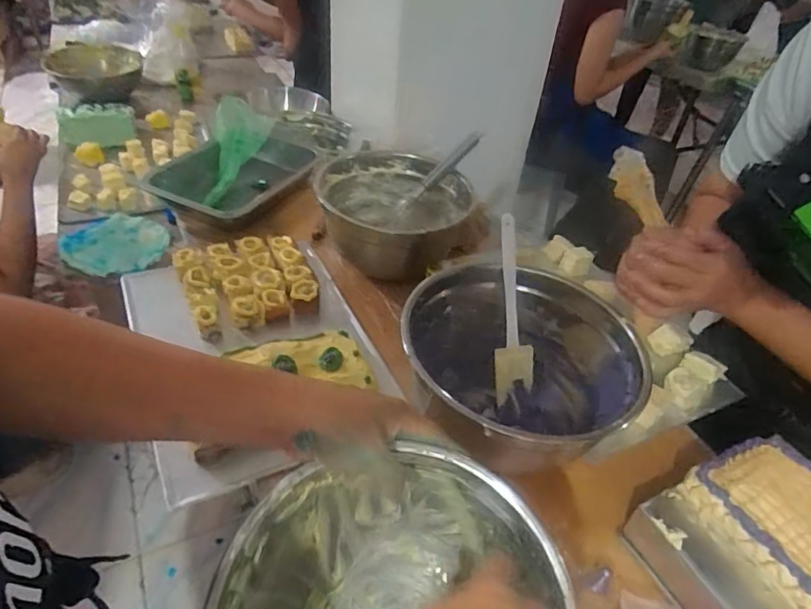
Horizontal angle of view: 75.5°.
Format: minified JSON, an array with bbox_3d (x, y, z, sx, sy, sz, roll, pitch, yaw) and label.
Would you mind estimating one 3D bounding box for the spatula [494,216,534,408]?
[{"bbox_3d":[0.121,0.005,0.585,0.042,0.204,0.020,-1,2,-8],"label":"spatula"}]

